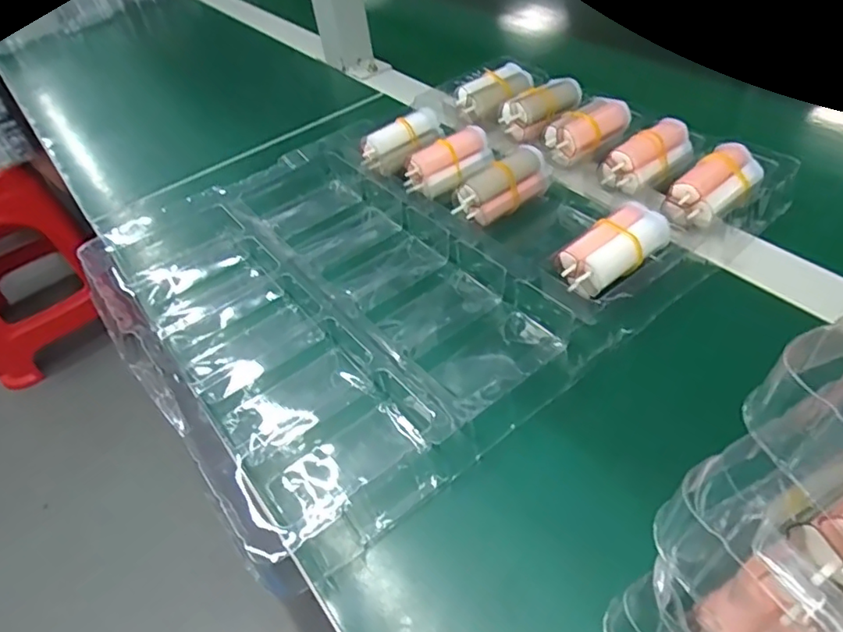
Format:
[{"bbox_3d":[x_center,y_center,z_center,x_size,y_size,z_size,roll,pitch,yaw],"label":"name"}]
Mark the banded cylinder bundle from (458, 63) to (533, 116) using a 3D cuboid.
[{"bbox_3d":[0.065,-0.193,0.490,0.065,0.021,0.035,-28,52,-18],"label":"banded cylinder bundle"}]

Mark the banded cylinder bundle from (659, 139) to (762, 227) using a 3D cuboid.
[{"bbox_3d":[0.188,-0.085,0.365,0.066,0.020,0.031,-38,54,-10],"label":"banded cylinder bundle"}]

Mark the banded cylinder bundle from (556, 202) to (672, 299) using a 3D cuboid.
[{"bbox_3d":[0.113,-0.040,0.337,0.068,0.023,0.035,-36,54,-9],"label":"banded cylinder bundle"}]

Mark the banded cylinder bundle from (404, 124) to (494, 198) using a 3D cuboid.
[{"bbox_3d":[0.021,-0.115,0.423,0.069,0.026,0.031,-26,51,-17],"label":"banded cylinder bundle"}]

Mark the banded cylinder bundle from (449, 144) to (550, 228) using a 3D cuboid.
[{"bbox_3d":[0.058,-0.090,0.400,0.068,0.034,0.025,-29,52,-19],"label":"banded cylinder bundle"}]

